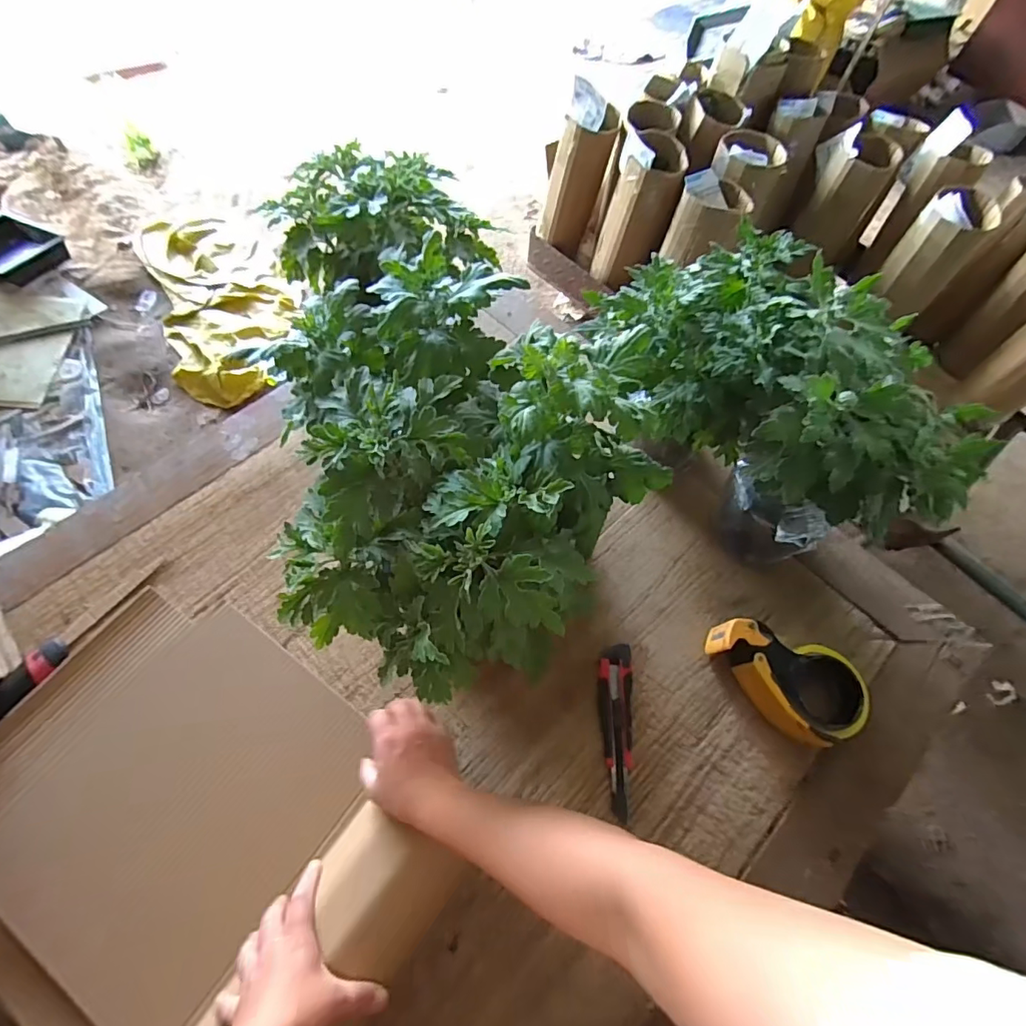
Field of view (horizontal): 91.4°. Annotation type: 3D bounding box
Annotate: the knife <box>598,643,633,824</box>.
[{"bbox_3d":[0.123,0.256,0.599,0.040,0.017,0.187,6,64,-2],"label":"knife"}]

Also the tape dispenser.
[{"bbox_3d":[0.327,0.207,0.604,0.180,0.066,0.110,20,65,7],"label":"tape dispenser"}]

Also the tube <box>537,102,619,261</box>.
[{"bbox_3d":[0.140,-0.731,1.109,0.114,0.260,0.109,35,66,12],"label":"tube"}]

